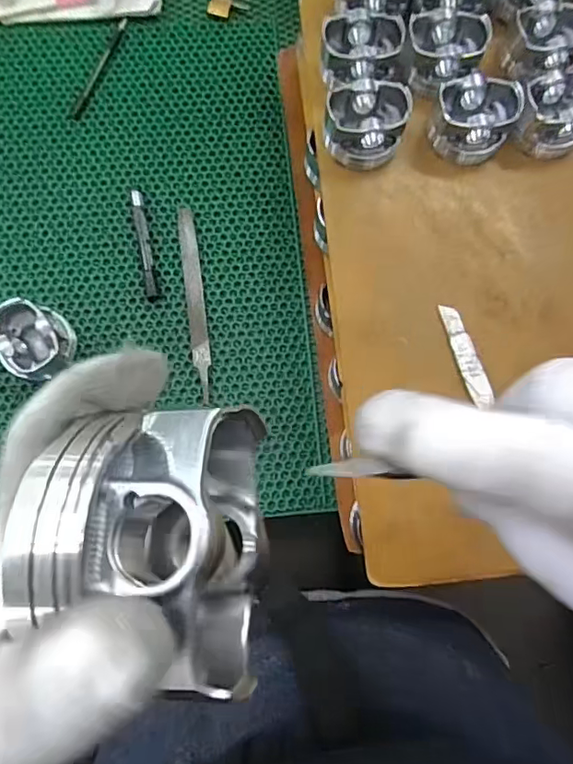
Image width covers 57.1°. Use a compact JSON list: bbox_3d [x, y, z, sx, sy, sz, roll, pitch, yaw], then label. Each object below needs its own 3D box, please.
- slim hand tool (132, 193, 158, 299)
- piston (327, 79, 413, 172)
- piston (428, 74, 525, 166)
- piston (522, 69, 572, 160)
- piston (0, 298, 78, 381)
[{"bbox_3d":[-0.168,-0.163,0.624,0.014,0.012,0.130,-10,82,-4],"label":"slim hand tool"},{"bbox_3d":[0.079,-0.259,0.528,0.078,0.058,0.064,-5,81,-3],"label":"piston"},{"bbox_3d":[0.186,-0.266,0.530,0.080,0.052,0.067,7,81,-1],"label":"piston"},{"bbox_3d":[0.277,-0.278,0.540,0.076,0.060,0.081,0,81,-2],"label":"piston"},{"bbox_3d":[-0.280,-0.045,0.588,0.074,0.056,0.080,0,81,-2],"label":"piston"}]

